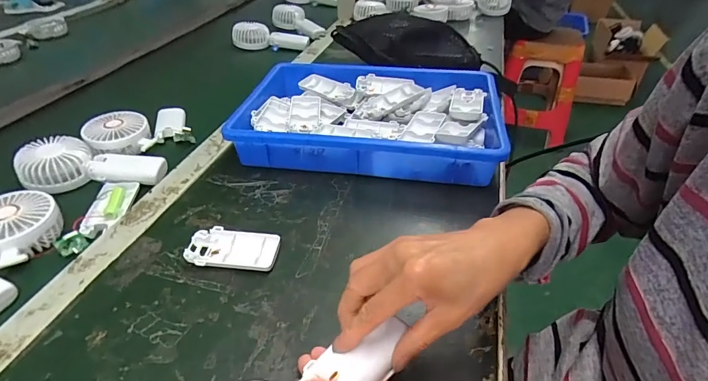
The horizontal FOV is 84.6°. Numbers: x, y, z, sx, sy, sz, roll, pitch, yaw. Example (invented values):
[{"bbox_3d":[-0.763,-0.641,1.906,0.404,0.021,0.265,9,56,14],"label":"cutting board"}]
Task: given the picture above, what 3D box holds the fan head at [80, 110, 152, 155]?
[{"bbox_3d":[-0.358,-0.088,0.591,0.085,0.031,0.096,-24,44,-25],"label":"fan head"}]

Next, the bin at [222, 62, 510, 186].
[{"bbox_3d":[0.022,-0.114,0.585,0.355,0.063,0.241,6,39,10],"label":"bin"}]

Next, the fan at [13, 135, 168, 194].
[{"bbox_3d":[-0.357,-0.037,0.526,0.177,0.037,0.079,2,39,5],"label":"fan"}]

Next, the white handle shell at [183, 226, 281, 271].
[{"bbox_3d":[-0.127,0.064,0.413,0.094,0.016,0.048,2,39,5],"label":"white handle shell"}]

